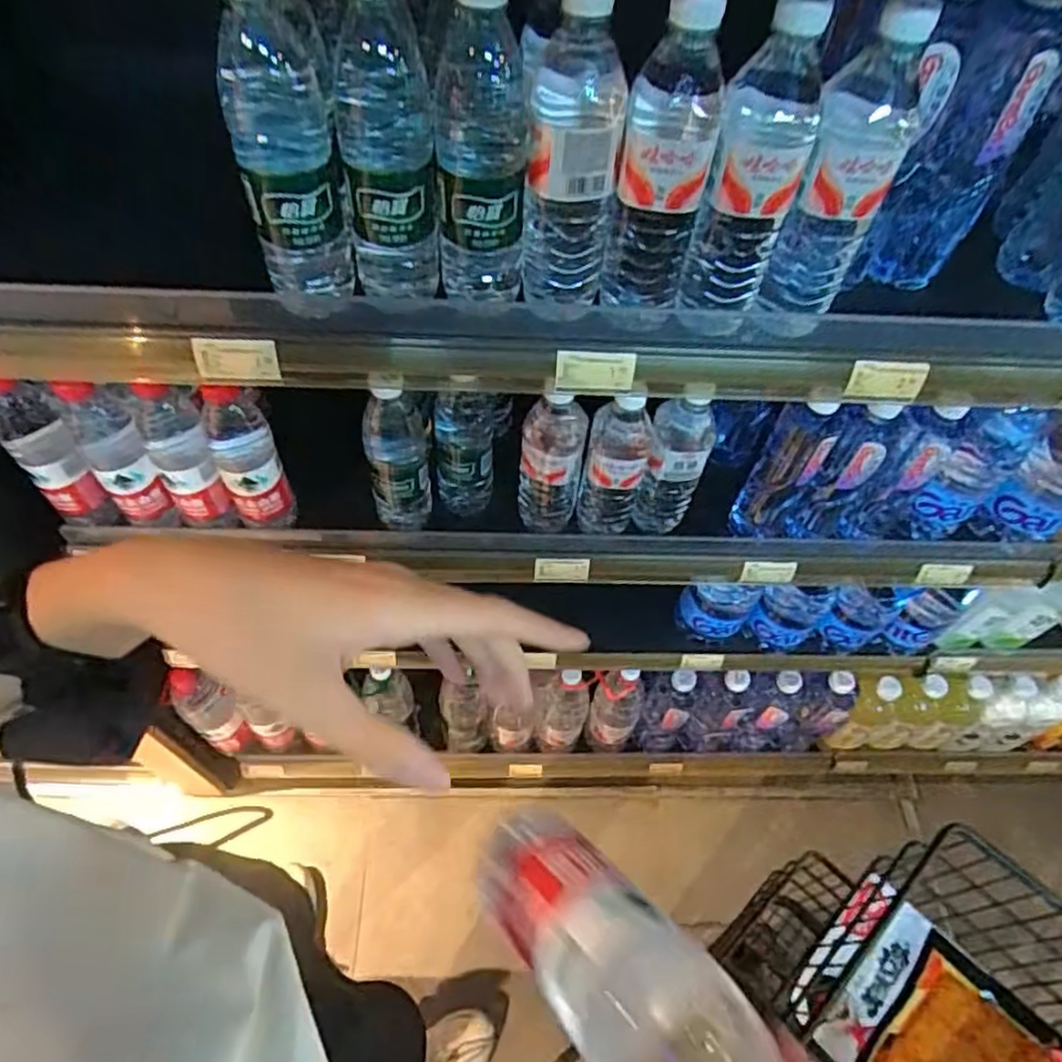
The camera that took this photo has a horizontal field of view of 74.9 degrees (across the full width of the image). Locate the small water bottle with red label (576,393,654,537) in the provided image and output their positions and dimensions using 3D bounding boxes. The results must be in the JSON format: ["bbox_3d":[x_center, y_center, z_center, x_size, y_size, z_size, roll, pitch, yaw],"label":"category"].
[{"bbox_3d":[0.090,-0.073,0.756,0.072,0.195,0.056,11,56,4],"label":"small water bottle with red label"}]

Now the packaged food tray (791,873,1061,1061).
[{"bbox_3d":[0.443,0.541,0.686,0.173,0.042,0.326,-38,66,-25],"label":"packaged food tray"}]

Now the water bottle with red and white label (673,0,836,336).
[{"bbox_3d":[0.158,-0.253,0.498,0.061,0.219,0.059,14,56,6],"label":"water bottle with red and white label"}]

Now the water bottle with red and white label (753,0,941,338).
[{"bbox_3d":[0.222,-0.246,0.498,0.059,0.216,0.057,24,58,12],"label":"water bottle with red and white label"}]

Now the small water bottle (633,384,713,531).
[{"bbox_3d":[0.158,-0.069,0.776,0.067,0.175,0.059,7,56,1],"label":"small water bottle"}]

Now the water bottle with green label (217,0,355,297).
[{"bbox_3d":[-0.170,-0.262,0.483,0.068,0.217,0.058,-10,57,-10],"label":"water bottle with green label"}]

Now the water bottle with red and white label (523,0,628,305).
[{"bbox_3d":[0.030,-0.264,0.500,0.066,0.208,0.061,3,56,-1],"label":"water bottle with red and white label"}]

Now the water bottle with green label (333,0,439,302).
[{"bbox_3d":[-0.105,-0.279,0.501,0.069,0.213,0.077,-5,56,-7],"label":"water bottle with green label"}]

